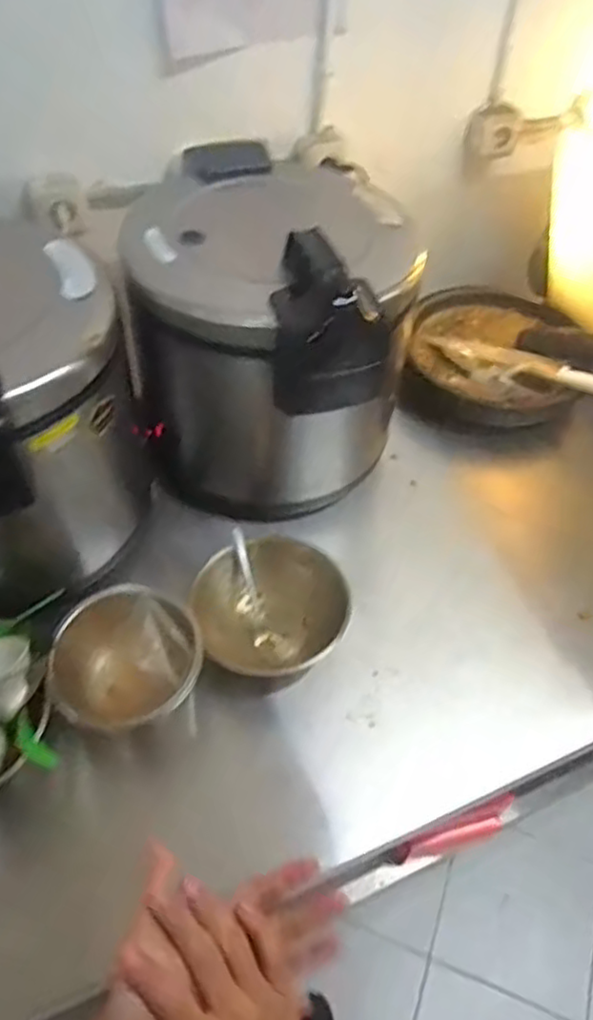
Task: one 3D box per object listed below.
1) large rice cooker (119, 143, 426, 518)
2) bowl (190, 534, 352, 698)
[{"bbox_3d":[-0.037,-0.230,0.972,0.355,0.392,0.393,5,51,2],"label":"large rice cooker"},{"bbox_3d":[-0.029,0.128,0.878,0.179,0.096,0.188,1,51,-2],"label":"bowl"}]

